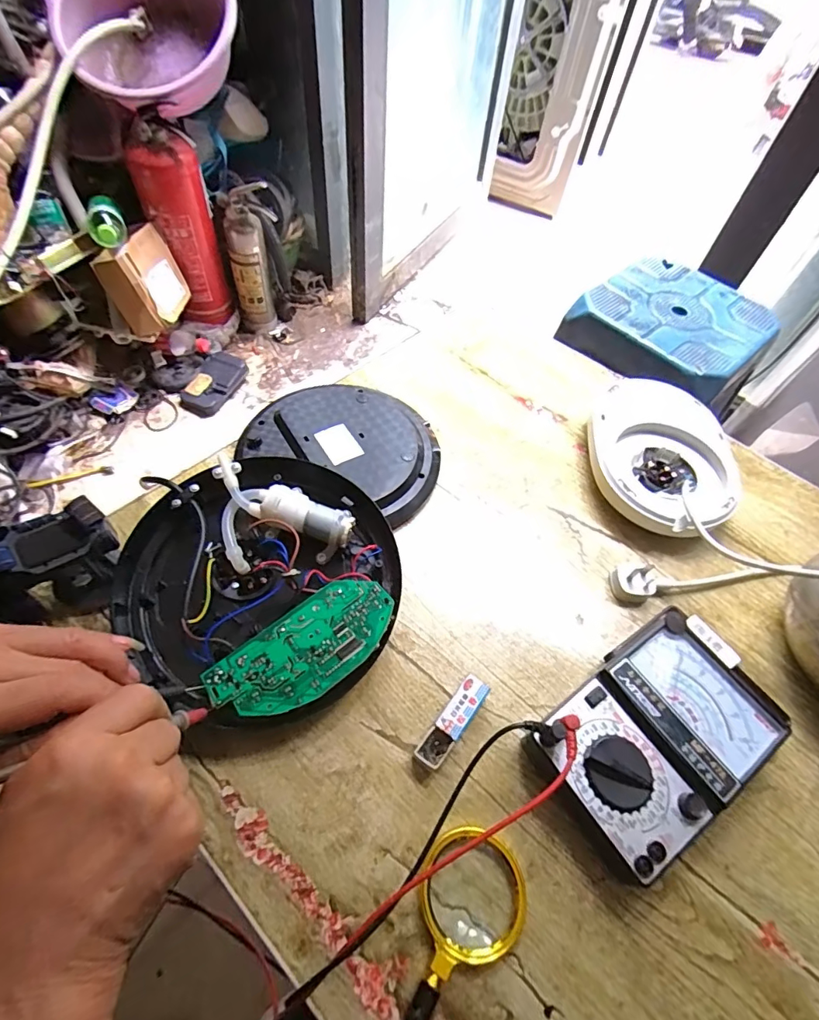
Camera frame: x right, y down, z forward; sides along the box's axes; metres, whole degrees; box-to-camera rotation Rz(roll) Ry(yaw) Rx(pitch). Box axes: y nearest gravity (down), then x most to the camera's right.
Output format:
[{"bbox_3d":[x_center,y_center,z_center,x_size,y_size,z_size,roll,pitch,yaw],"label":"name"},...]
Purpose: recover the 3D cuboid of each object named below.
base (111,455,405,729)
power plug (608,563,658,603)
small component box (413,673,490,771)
[{"bbox_3d":[-0.117,0.058,0.397,0.213,0.073,0.208,2,54,-3],"label":"base"},{"bbox_3d":[0.210,0.068,0.447,0.031,0.027,0.028,4,54,-2],"label":"power plug"},{"bbox_3d":[0.033,0.163,0.366,0.021,0.022,0.072,34,59,19],"label":"small component box"}]

